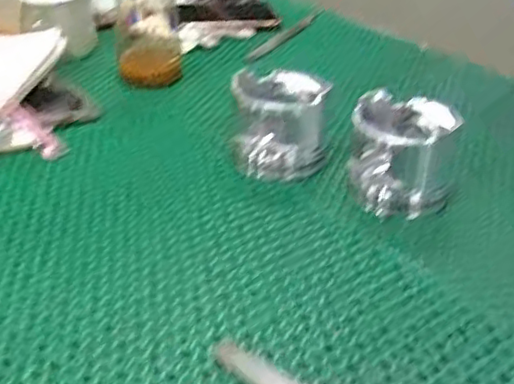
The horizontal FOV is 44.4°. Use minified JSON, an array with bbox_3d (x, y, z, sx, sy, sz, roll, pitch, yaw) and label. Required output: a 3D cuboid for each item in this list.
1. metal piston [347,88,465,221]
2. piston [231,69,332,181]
[{"bbox_3d":[0.131,-0.036,0.567,0.092,0.080,0.093,8,32,12],"label":"metal piston"},{"bbox_3d":[0.022,-0.070,0.618,0.087,0.081,0.087,0,32,-1],"label":"piston"}]

